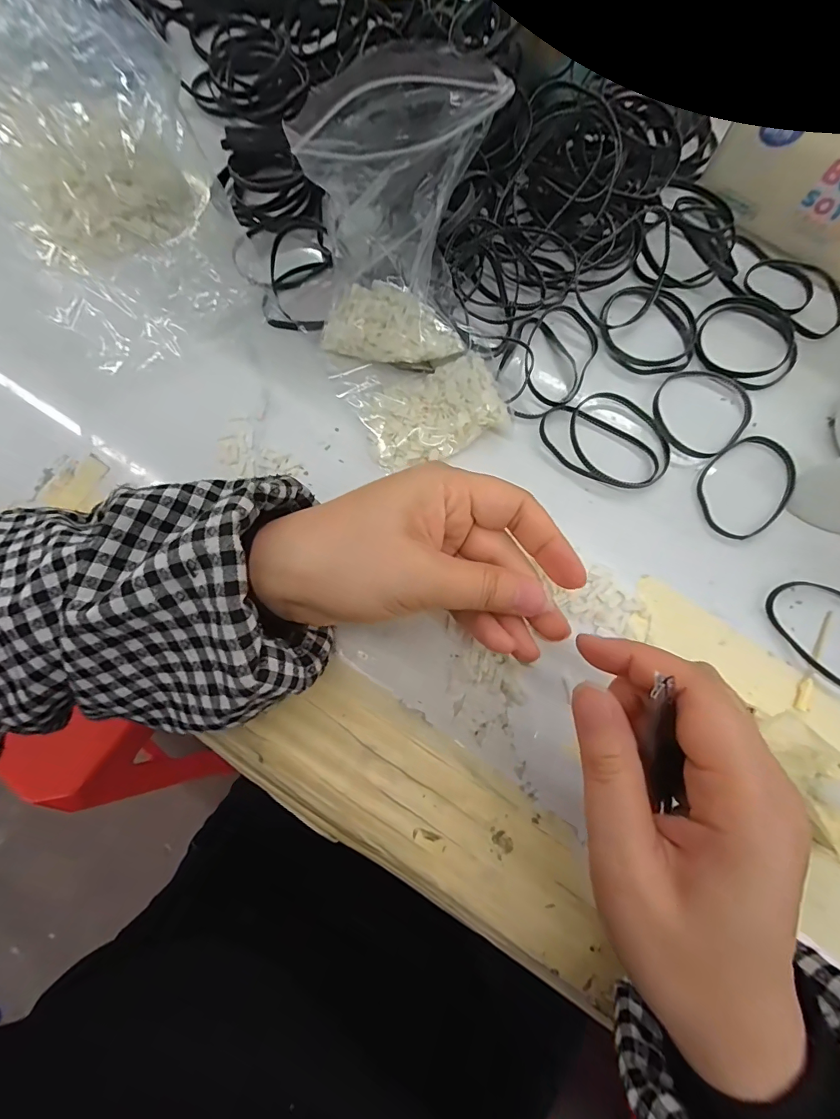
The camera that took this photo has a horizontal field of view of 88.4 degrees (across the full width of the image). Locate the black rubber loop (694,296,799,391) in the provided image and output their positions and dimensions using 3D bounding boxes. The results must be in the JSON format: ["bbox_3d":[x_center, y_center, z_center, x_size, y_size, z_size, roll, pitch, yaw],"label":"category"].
[{"bbox_3d":[0.208,-0.139,0.274,0.064,0.005,0.061,0,78,0],"label":"black rubber loop"}]

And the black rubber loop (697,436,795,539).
[{"bbox_3d":[0.193,-0.044,0.255,0.049,0.004,0.068,41,82,8],"label":"black rubber loop"}]

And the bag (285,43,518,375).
[{"bbox_3d":[-0.013,-0.163,0.220,0.085,0.114,0.067,16,78,3],"label":"bag"}]

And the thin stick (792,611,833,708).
[{"bbox_3d":[0.215,0.054,0.234,0.007,0.004,0.058,26,80,5],"label":"thin stick"}]

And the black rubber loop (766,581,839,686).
[{"bbox_3d":[0.228,0.039,0.237,0.048,0.005,0.070,-33,80,-6],"label":"black rubber loop"}]

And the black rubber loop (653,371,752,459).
[{"bbox_3d":[0.172,-0.091,0.264,0.056,0.005,0.061,0,78,0],"label":"black rubber loop"}]

